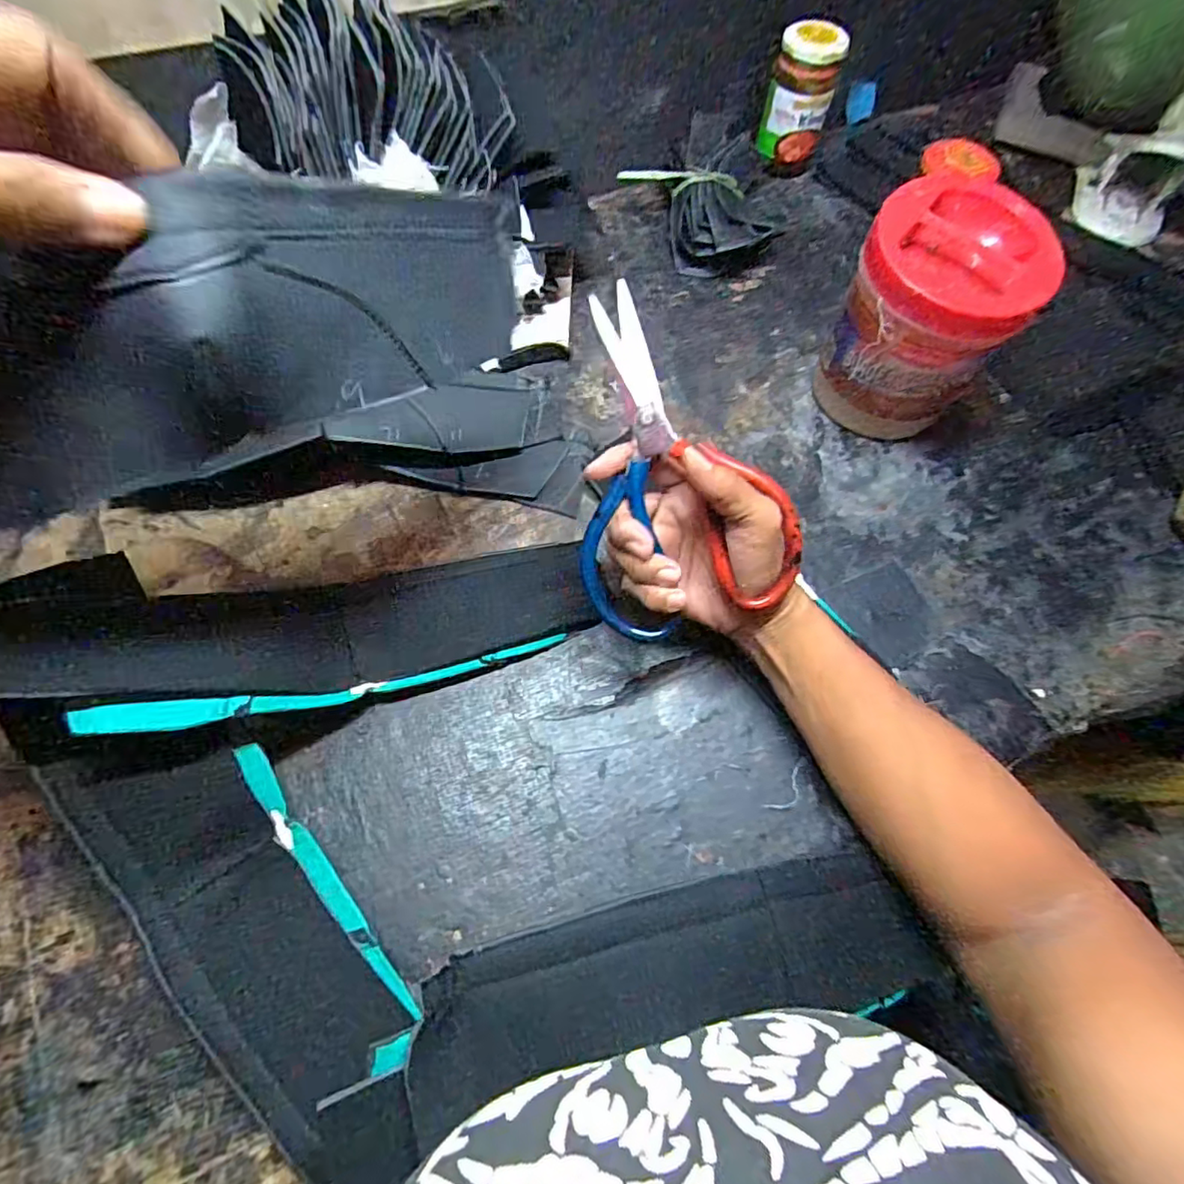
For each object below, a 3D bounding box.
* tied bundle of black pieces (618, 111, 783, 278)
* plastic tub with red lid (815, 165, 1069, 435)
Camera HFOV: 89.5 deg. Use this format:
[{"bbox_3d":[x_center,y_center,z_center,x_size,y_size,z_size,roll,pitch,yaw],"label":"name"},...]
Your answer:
[{"bbox_3d":[0.102,-0.376,0.573,0.144,0.050,0.167,-3,65,-4],"label":"tied bundle of black pieces"},{"bbox_3d":[0.238,-0.195,0.440,0.109,0.148,0.115,1,65,-2],"label":"plastic tub with red lid"}]

